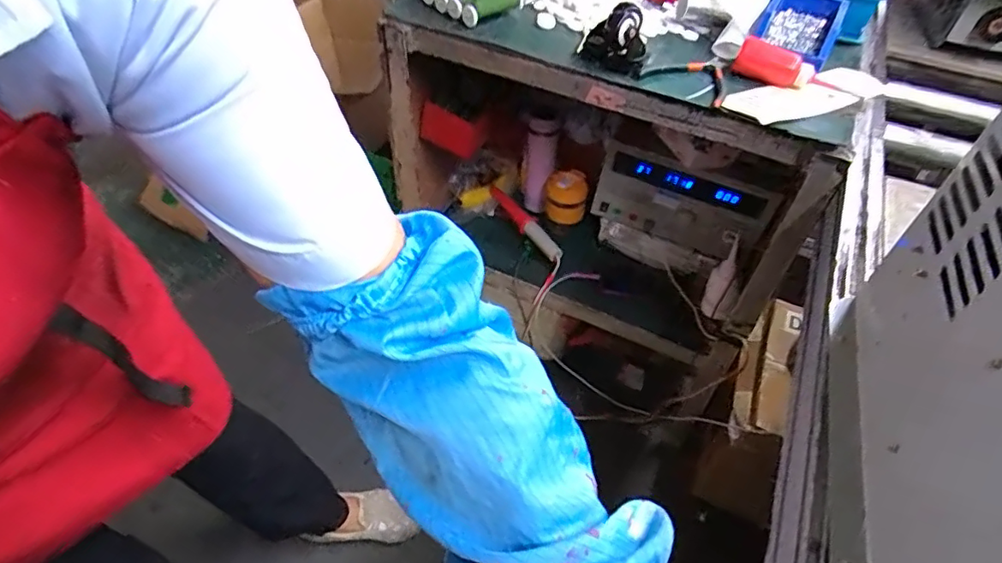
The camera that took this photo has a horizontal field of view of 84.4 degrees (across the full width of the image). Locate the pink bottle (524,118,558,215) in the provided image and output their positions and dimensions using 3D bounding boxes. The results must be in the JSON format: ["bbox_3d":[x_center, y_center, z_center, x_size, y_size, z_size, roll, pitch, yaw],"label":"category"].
[{"bbox_3d":[0.081,-0.246,1.151,0.061,0.199,0.061,8,46,3],"label":"pink bottle"}]

